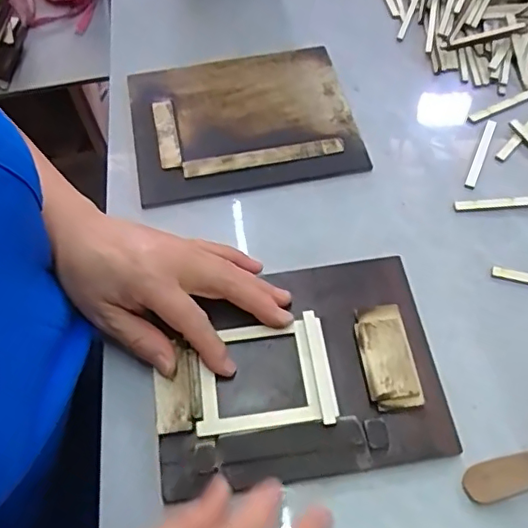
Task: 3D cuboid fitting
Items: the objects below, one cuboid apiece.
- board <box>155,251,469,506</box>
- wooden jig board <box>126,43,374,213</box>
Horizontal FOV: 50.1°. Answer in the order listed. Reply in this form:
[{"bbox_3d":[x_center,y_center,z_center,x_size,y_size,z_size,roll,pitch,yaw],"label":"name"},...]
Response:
[{"bbox_3d":[0.021,0.068,0.382,0.184,0.019,0.145,-8,61,-2],"label":"board"},{"bbox_3d":[-0.021,-0.128,0.506,0.192,0.008,0.155,-12,61,-4],"label":"wooden jig board"}]

